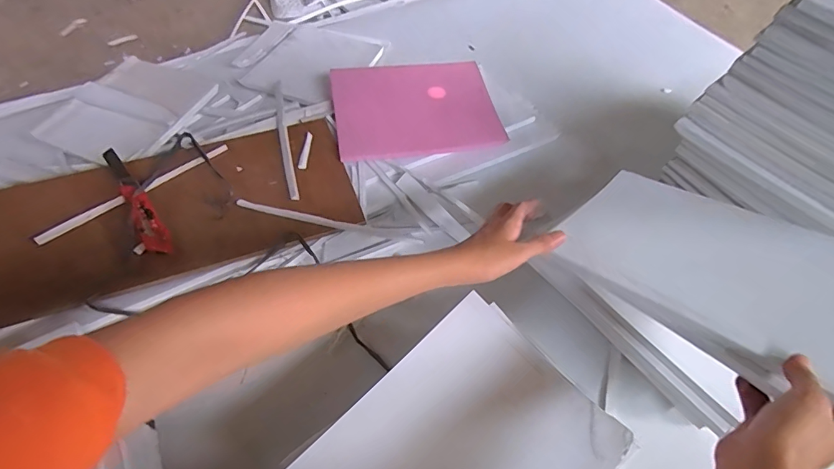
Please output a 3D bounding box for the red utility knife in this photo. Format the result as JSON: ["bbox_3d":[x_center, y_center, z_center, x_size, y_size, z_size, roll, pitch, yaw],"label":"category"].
[{"bbox_3d":[-0.397,-0.047,0.638,0.043,0.030,0.199,-29,63,-20],"label":"red utility knife"}]

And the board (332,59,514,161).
[{"bbox_3d":[-0.004,-0.219,0.772,0.269,0.014,0.215,-8,58,-8],"label":"board"}]

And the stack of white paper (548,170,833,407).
[{"bbox_3d":[0.283,0.025,0.446,0.199,0.018,0.265,-36,46,-29],"label":"stack of white paper"}]

